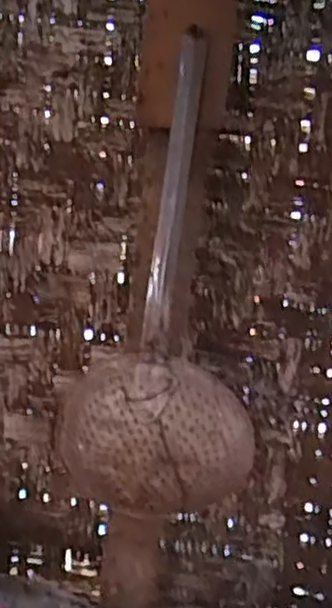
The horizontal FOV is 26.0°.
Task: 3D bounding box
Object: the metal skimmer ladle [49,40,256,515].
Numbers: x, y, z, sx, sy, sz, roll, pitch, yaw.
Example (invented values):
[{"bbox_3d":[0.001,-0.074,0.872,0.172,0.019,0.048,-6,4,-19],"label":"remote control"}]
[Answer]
[{"bbox_3d":[0.003,-0.010,0.672,0.181,0.453,0.084,5,4,-6],"label":"metal skimmer ladle"}]

